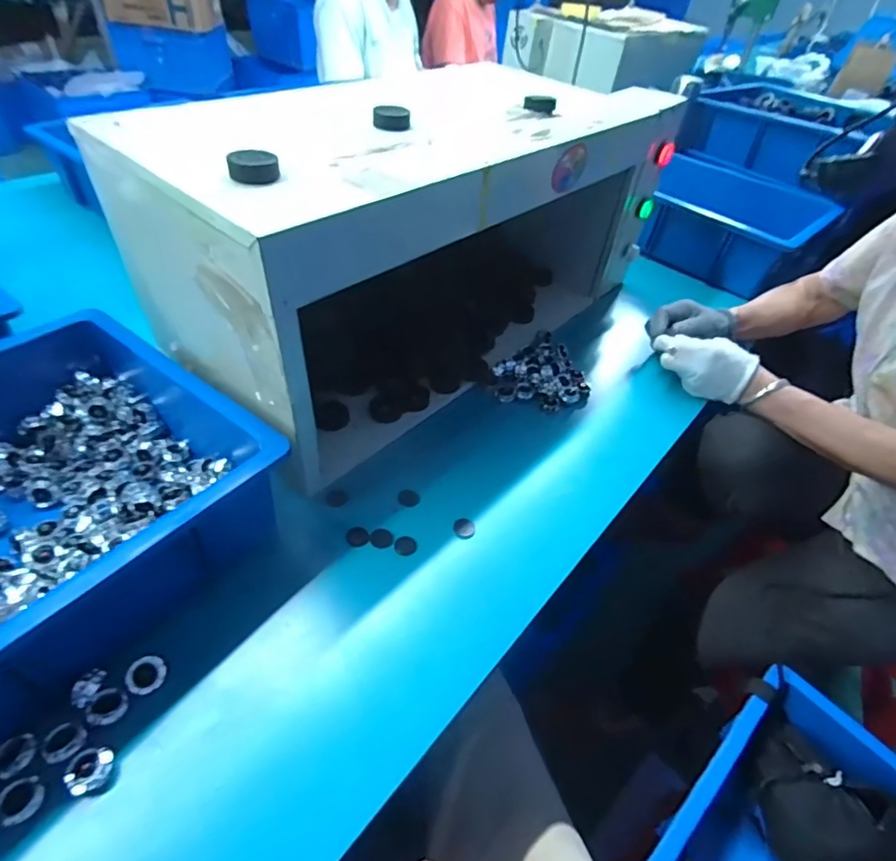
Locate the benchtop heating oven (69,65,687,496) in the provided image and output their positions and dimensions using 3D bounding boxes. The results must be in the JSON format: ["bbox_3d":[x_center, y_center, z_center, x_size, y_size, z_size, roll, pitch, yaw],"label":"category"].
[{"bbox_3d":[-0.017,-0.243,0.665,0.287,0.292,0.649,37,52,27],"label":"benchtop heating oven"}]

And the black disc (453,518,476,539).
[{"bbox_3d":[0.016,0.098,0.519,0.020,0.004,0.024,-1,45,-9],"label":"black disc"}]

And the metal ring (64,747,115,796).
[{"bbox_3d":[-0.239,0.227,0.345,0.025,0.012,0.024,4,44,-4],"label":"metal ring"}]

